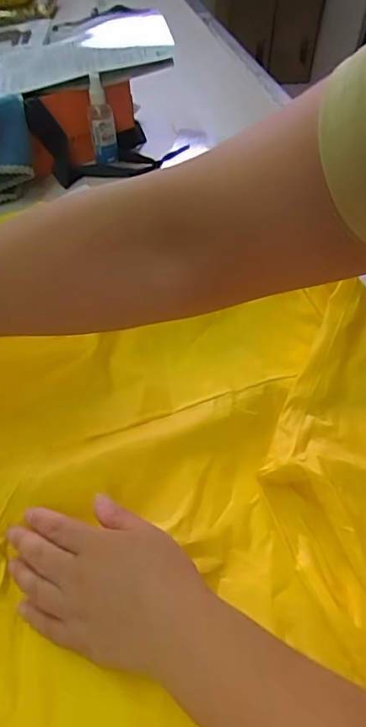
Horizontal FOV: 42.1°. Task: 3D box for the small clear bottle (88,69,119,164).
[{"bbox_3d":[-0.123,-0.367,0.730,0.039,0.132,0.040,-9,49,-7],"label":"small clear bottle"}]

